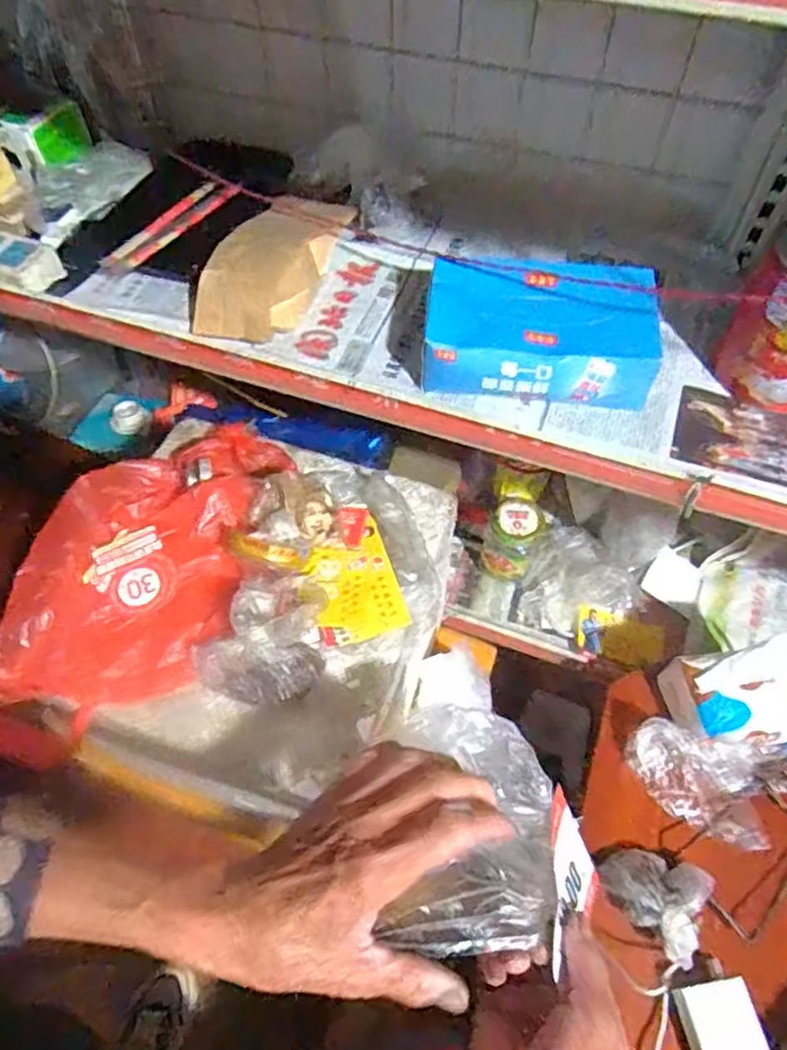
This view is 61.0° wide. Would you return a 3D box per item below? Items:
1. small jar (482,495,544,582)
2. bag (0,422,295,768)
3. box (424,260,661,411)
[{"bbox_3d":[0.147,0.016,0.833,0.062,0.090,0.071,19,60,12],"label":"small jar"},{"bbox_3d":[-0.208,0.038,0.543,0.182,0.046,0.293,7,58,5],"label":"bag"},{"bbox_3d":[0.124,-0.163,0.577,0.185,0.063,0.120,4,58,3],"label":"box"}]

